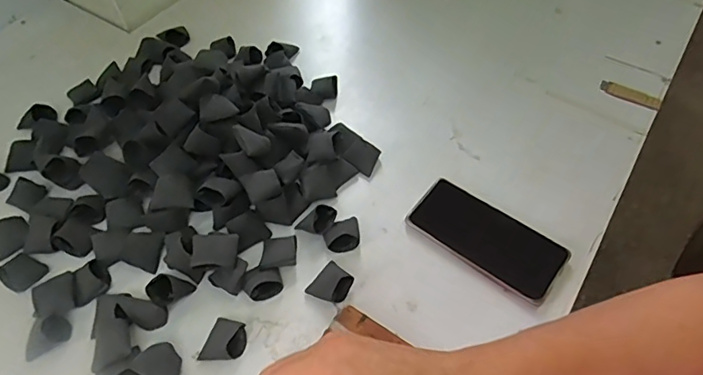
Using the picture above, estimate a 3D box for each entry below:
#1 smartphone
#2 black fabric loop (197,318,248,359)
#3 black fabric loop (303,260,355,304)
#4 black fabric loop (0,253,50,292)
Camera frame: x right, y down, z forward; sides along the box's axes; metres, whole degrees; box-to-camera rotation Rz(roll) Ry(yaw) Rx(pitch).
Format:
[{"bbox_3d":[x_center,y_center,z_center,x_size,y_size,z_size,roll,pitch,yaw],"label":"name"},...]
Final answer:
[{"bbox_3d":[0.144,0.050,0.534,0.158,0.015,0.078,32,59,22],"label":"smartphone"},{"bbox_3d":[-0.119,0.142,0.468,0.038,0.019,0.041,16,57,12],"label":"black fabric loop"},{"bbox_3d":[-0.020,0.095,0.504,0.036,0.016,0.040,33,61,22],"label":"black fabric loop"},{"bbox_3d":[-0.338,0.085,0.514,0.033,0.015,0.036,27,60,19],"label":"black fabric loop"}]

